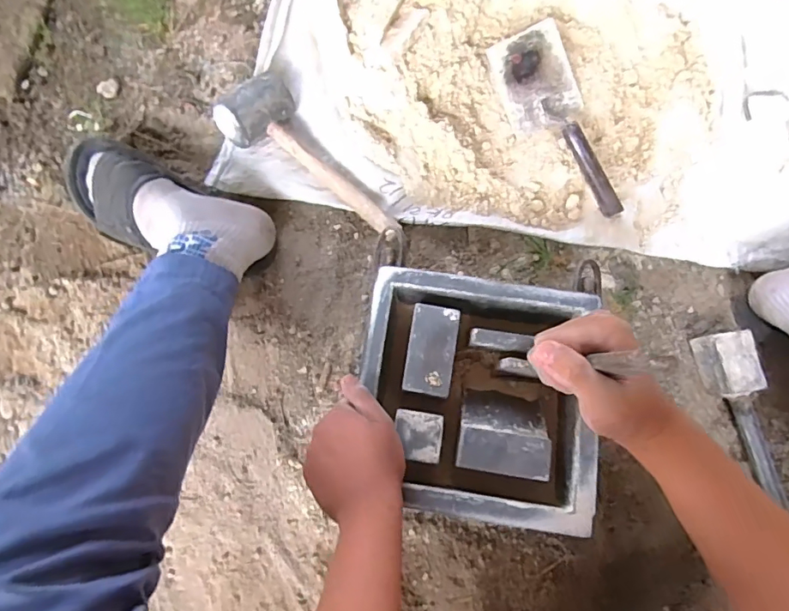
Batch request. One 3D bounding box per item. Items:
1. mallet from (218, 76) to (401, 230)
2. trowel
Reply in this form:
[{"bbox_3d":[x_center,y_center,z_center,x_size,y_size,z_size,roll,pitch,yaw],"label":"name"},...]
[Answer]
[{"bbox_3d":[-0.114,-0.177,0.664,0.104,0.074,0.276,-39,78,-10],"label":"mallet"},{"bbox_3d":[0.235,-0.251,0.692,0.109,0.055,0.280,-24,76,-7],"label":"trowel"}]

